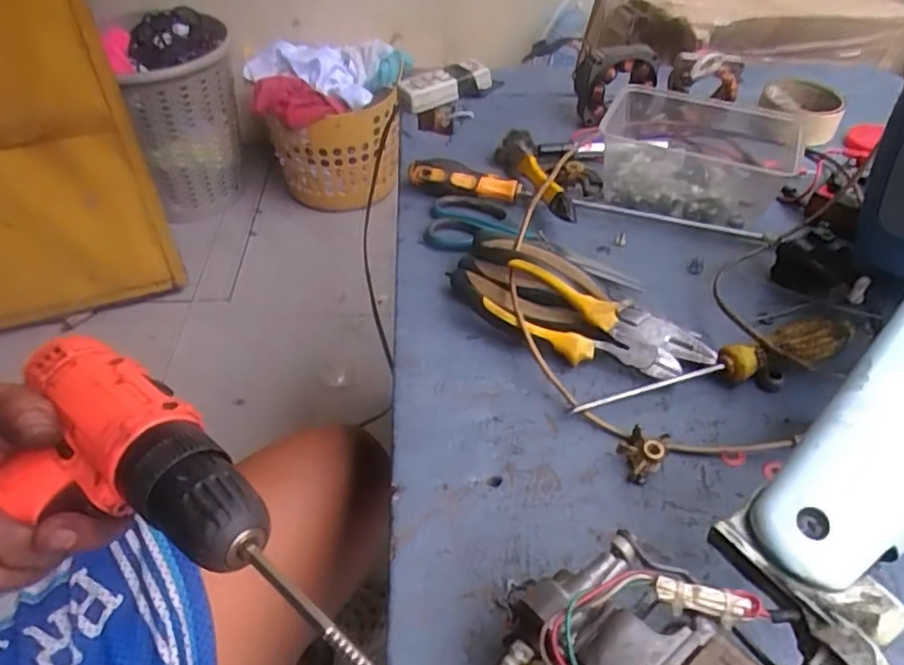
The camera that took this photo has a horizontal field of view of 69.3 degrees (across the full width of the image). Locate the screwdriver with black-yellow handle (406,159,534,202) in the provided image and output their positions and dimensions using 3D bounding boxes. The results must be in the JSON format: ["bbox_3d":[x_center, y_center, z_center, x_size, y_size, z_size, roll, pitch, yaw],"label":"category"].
[{"bbox_3d":[0.014,-0.140,0.608,0.113,0.024,0.027,13,45,13],"label":"screwdriver with black-yellow handle"}]

